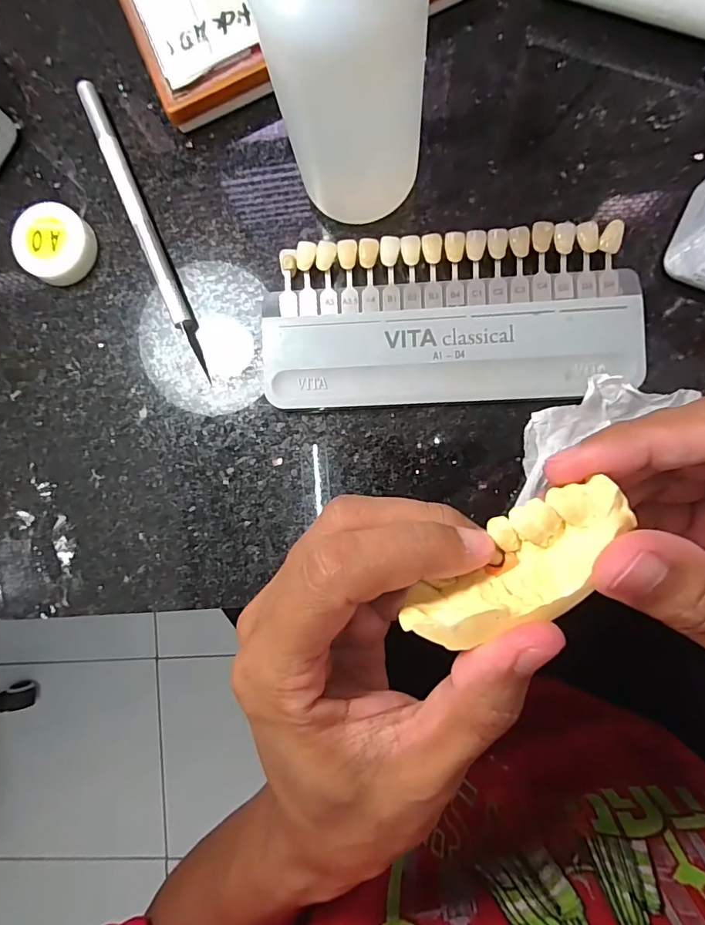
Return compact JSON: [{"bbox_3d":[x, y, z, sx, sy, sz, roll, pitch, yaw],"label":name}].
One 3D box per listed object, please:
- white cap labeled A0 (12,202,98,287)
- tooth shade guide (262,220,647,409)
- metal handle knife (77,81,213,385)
[{"bbox_3d":[-0.128,-0.094,0.203,0.031,0.012,0.031,0,88,5],"label":"white cap labeled A0"},{"bbox_3d":[0.037,-0.058,0.190,0.145,0.009,0.065,-2,88,4],"label":"tooth shade guide"},{"bbox_3d":[-0.089,-0.100,0.202,0.008,0.007,0.137,-23,86,3],"label":"metal handle knife"}]

